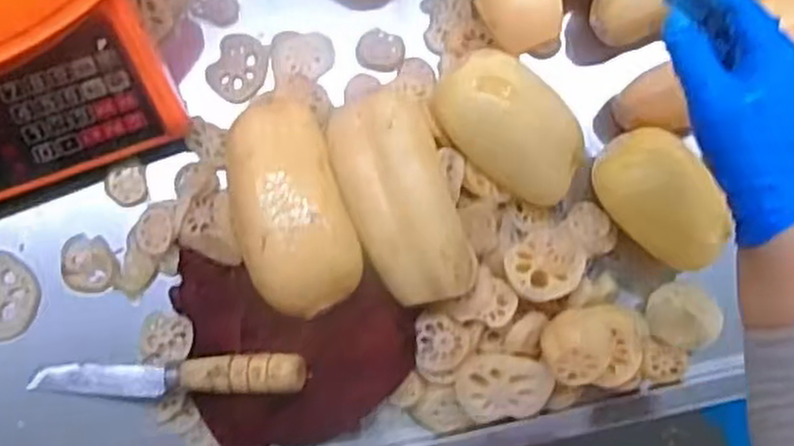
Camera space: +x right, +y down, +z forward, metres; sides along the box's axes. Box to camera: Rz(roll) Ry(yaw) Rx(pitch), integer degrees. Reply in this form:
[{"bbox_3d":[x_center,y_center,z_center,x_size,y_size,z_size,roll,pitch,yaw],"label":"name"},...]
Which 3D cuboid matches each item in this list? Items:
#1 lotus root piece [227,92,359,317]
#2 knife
[{"bbox_3d":[-0.076,-0.012,0.568,0.082,0.081,0.161,-15,87,-7],"label":"lotus root piece"},{"bbox_3d":[-0.165,0.109,0.555,0.212,0.021,0.027,-5,86,18],"label":"knife"}]

